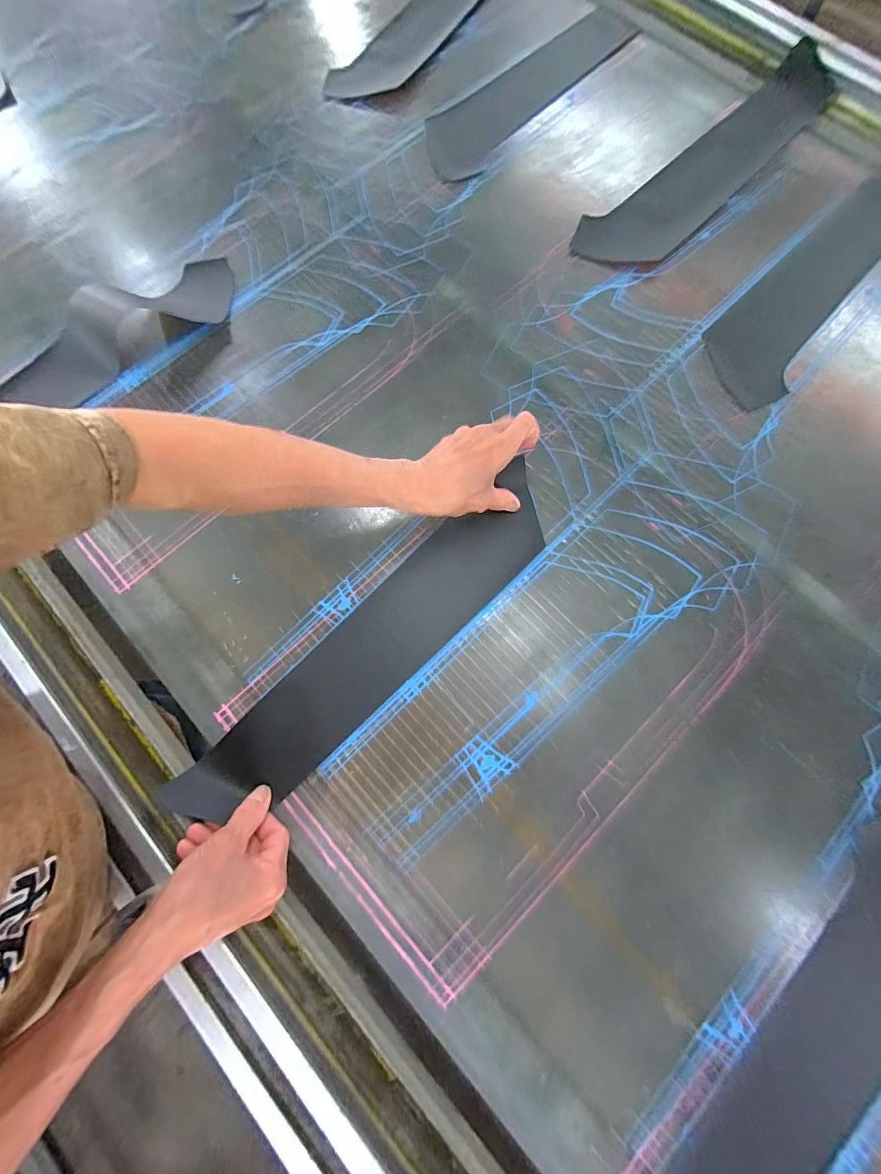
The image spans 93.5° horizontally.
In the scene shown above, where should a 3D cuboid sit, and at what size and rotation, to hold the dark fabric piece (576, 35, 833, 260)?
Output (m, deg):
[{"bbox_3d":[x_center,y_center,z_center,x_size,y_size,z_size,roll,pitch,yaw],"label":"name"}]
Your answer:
[{"bbox_3d":[0.363,-0.559,0.548,0.451,0.017,0.103,-41,80,-7],"label":"dark fabric piece"}]

